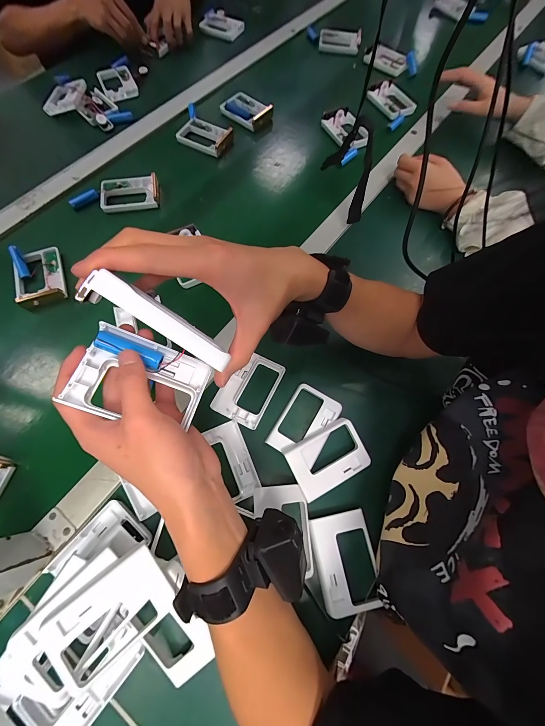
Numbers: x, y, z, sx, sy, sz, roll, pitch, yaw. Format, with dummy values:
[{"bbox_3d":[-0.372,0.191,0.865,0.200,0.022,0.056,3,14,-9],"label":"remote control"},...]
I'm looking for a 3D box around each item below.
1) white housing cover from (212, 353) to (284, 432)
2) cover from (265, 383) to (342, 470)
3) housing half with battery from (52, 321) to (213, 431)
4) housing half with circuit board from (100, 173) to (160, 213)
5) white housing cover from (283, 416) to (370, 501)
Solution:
[{"bbox_3d":[-0.032,0.034,0.395,0.068,0.014,0.093,25,70,8],"label":"white housing cover"},{"bbox_3d":[0.042,0.076,0.373,0.065,0.019,0.093,27,64,16],"label":"cover"},{"bbox_3d":[-0.100,0.012,0.228,0.092,0.017,0.064,19,72,-9],"label":"housing half with battery"},{"bbox_3d":[-0.252,-0.303,0.516,0.101,0.020,0.072,-11,69,-6],"label":"housing half with circuit board"},{"bbox_3d":[0.067,0.113,0.352,0.093,0.016,0.066,-26,71,-11],"label":"white housing cover"}]

